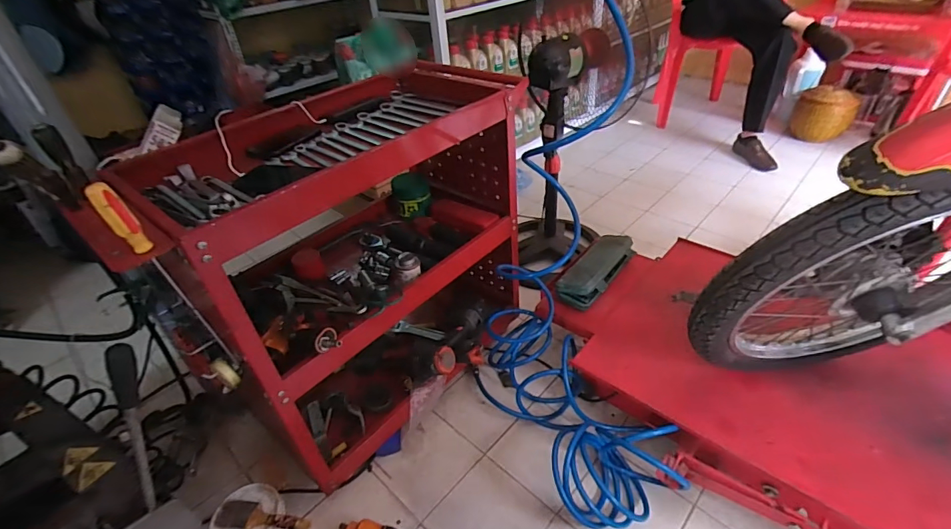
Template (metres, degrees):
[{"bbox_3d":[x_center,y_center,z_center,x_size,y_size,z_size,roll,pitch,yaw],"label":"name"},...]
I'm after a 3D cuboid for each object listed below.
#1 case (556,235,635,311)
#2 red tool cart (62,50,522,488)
[{"bbox_3d":[0.330,0.010,1.211,0.120,0.073,0.291,20,44,29],"label":"case"},{"bbox_3d":[-0.260,0.009,1.017,0.424,0.665,0.760,24,46,33],"label":"red tool cart"}]

